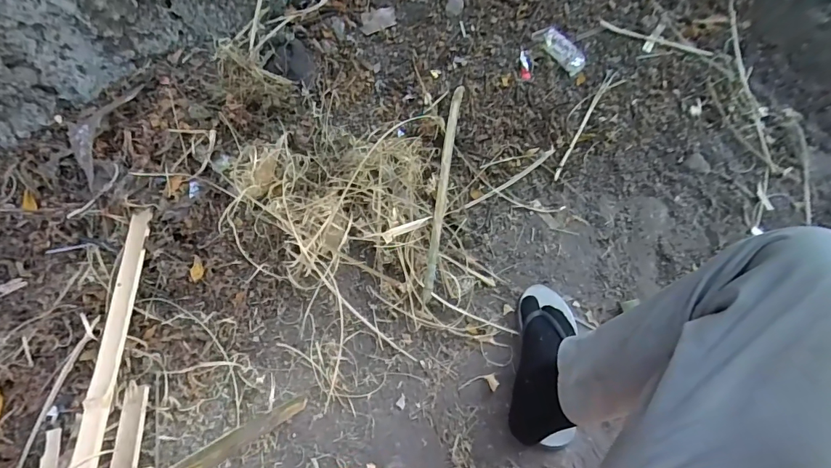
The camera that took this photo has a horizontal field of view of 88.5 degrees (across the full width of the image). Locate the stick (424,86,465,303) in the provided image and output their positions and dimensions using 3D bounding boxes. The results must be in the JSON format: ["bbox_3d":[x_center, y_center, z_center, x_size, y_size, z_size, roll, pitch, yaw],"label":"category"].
[{"bbox_3d":[0.053,-0.093,0.796,0.023,0.025,0.443,10,66,2],"label":"stick"}]

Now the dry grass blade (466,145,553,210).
[{"bbox_3d":[0.195,-0.111,0.867,0.236,0.016,0.015,-33,71,-16],"label":"dry grass blade"}]

